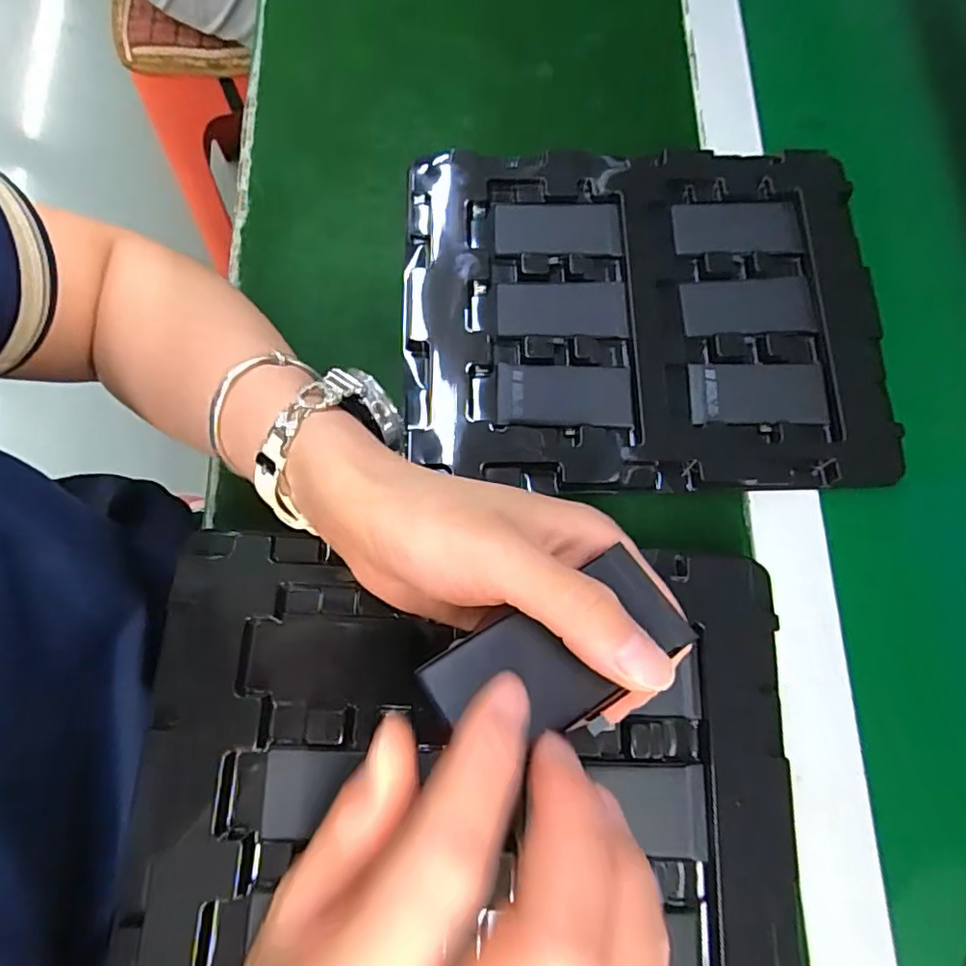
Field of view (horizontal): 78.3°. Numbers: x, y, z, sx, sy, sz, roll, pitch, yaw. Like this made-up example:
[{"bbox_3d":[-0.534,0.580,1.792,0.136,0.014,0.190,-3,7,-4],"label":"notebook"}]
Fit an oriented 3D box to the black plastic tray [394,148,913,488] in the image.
[{"bbox_3d":[0.091,-0.104,0.345,0.270,0.019,0.215,-1,76,-1],"label":"black plastic tray"}]

